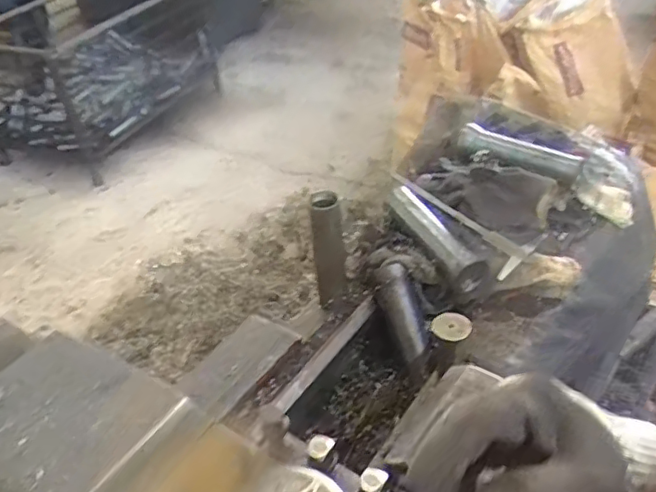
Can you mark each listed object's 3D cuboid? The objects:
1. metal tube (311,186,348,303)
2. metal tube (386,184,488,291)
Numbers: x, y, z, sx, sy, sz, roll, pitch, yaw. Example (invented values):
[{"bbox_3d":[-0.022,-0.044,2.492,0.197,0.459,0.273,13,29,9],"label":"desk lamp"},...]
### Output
[{"bbox_3d":[0.000,0.003,0.833,0.041,0.171,0.033,-8,39,-3],"label":"metal tube"},{"bbox_3d":[0.148,-0.019,0.872,0.046,0.043,0.200,-23,54,-21],"label":"metal tube"}]

